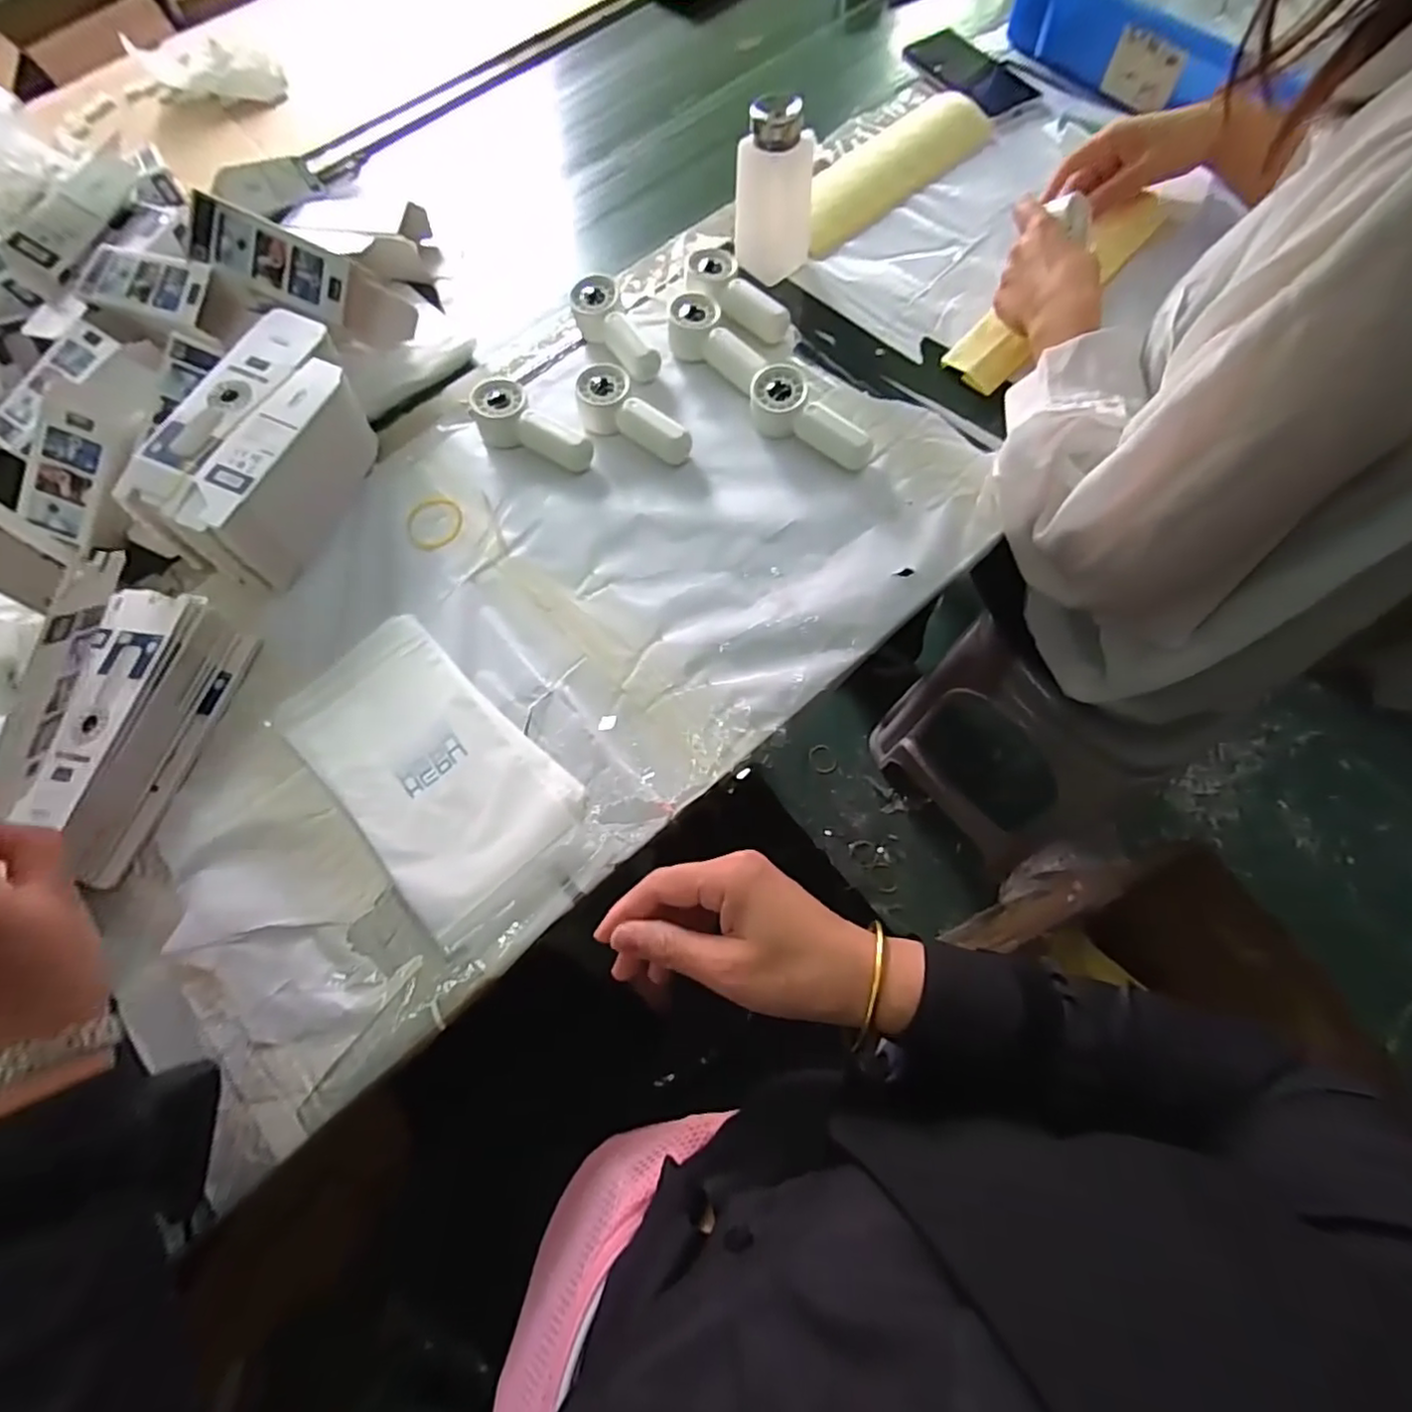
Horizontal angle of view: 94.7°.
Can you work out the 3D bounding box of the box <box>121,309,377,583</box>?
[{"bbox_3d":[-0.342,-0.200,0.515,0.091,0.086,0.196,19,70,10],"label":"box"}]

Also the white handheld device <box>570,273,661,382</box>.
[{"bbox_3d":[-0.082,-0.336,0.583,0.046,0.035,0.114,-32,67,-8],"label":"white handheld device"}]

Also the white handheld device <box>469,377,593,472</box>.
[{"bbox_3d":[-0.149,-0.230,0.543,0.108,0.034,0.049,37,75,19],"label":"white handheld device"}]

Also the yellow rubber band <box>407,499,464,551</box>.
[{"bbox_3d":[-0.224,-0.150,0.537,0.048,0.004,0.055,-6,64,4],"label":"yellow rubber band"}]

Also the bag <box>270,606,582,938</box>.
[{"bbox_3d":[-0.197,0.037,0.453,0.120,0.004,0.218,-43,69,-13],"label":"bag"}]

